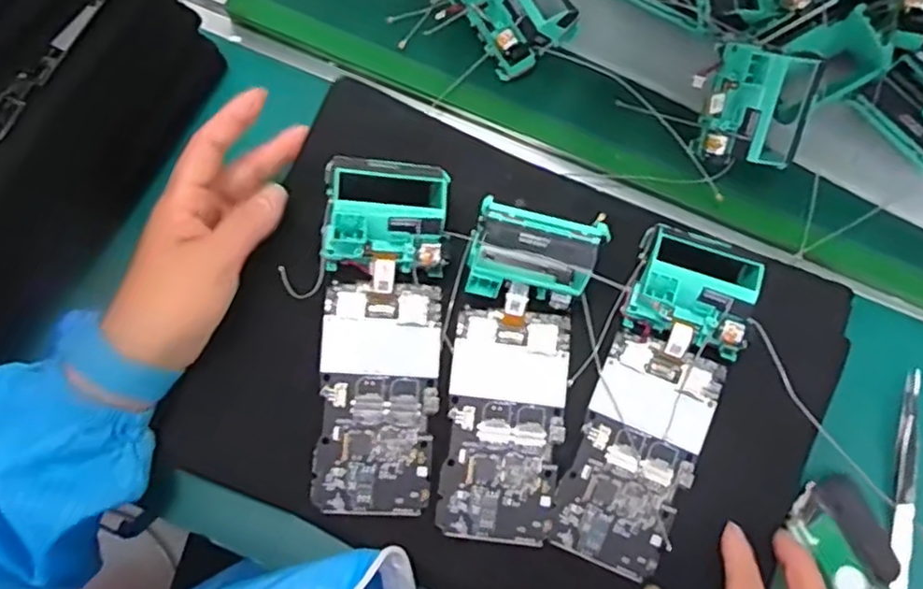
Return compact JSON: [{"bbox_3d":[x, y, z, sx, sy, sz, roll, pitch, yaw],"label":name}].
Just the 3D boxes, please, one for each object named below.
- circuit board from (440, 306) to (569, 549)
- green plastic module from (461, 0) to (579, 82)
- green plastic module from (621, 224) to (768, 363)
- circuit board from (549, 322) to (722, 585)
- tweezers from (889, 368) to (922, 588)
[{"bbox_3d":[0.026,0.074,0.387,0.065,0.007,0.128,6,76,1],"label":"circuit board"},{"bbox_3d":[0.036,-0.186,0.440,0.056,0.046,0.066,-31,78,-7],"label":"green plastic module"},{"bbox_3d":[0.134,-0.005,0.390,0.070,0.032,0.059,18,77,4],"label":"green plastic module"},{"bbox_3d":[0.100,0.090,0.386,0.066,0.007,0.127,22,77,5],"label":"circuit board"},{"bbox_3d":[0.267,0.110,0.404,0.012,0.011,0.128,11,77,3],"label":"tweezers"}]

